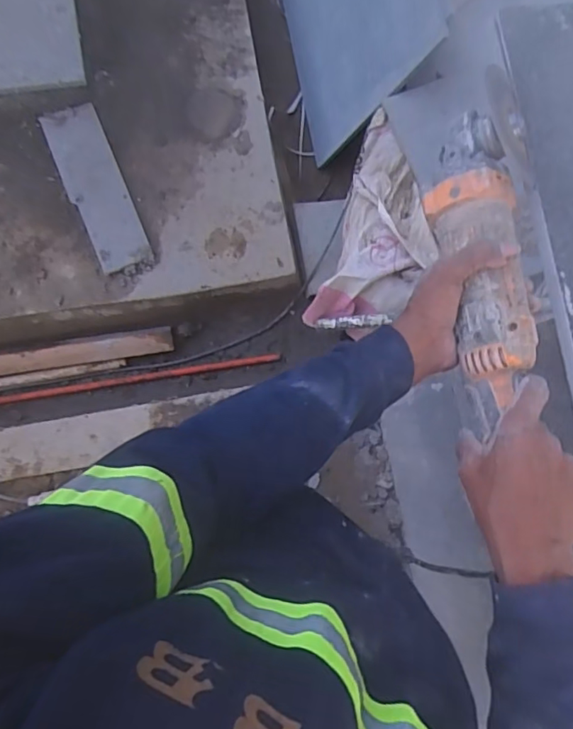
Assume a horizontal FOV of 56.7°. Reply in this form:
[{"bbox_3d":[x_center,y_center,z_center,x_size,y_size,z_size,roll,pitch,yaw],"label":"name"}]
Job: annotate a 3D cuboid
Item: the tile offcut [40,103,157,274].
[{"bbox_3d":[-0.520,-0.482,1.473,0.153,0.019,0.447,-24,94,-15],"label":"tile offcut"}]

